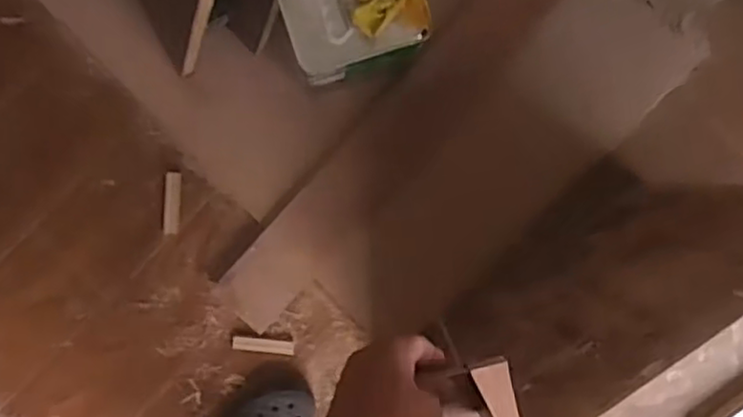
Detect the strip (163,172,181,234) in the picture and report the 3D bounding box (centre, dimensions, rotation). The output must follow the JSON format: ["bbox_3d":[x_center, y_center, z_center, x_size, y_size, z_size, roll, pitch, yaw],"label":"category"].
[{"bbox_3d":[-0.286,-0.007,1.008,0.022,0.006,0.088,3,93,-3],"label":"strip"}]

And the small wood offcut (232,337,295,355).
[{"bbox_3d":[-0.158,0.201,1.030,0.089,0.010,0.020,7,93,-3],"label":"small wood offcut"}]

